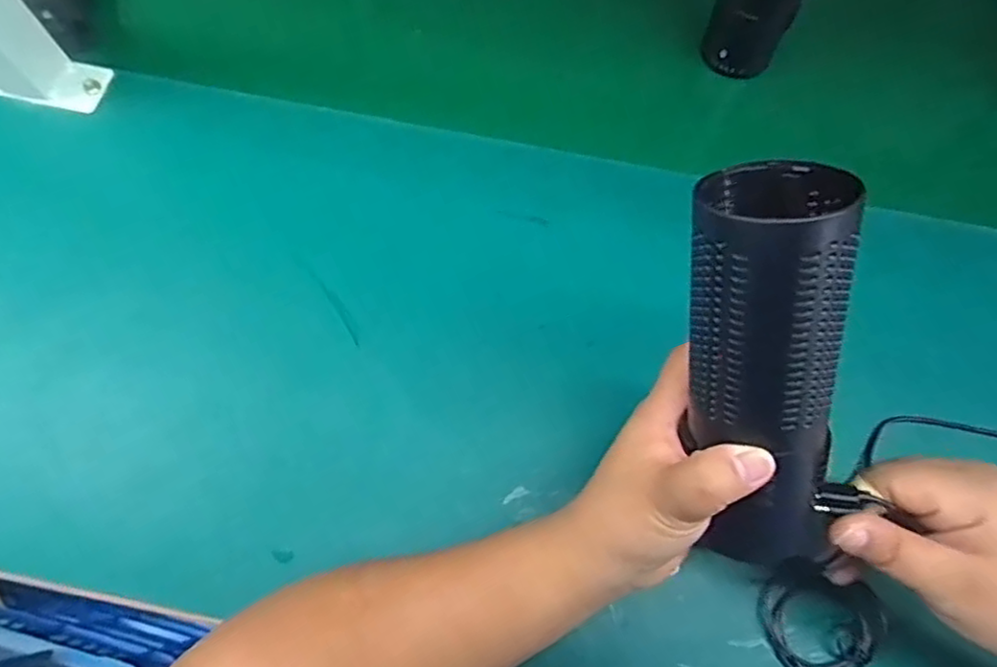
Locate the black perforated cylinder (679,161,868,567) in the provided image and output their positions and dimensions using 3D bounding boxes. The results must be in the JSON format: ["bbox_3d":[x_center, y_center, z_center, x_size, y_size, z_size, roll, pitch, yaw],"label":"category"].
[{"bbox_3d":[0.108,0.019,0.260,0.062,0.057,0.161,-15,114,-4],"label":"black perforated cylinder"}]

